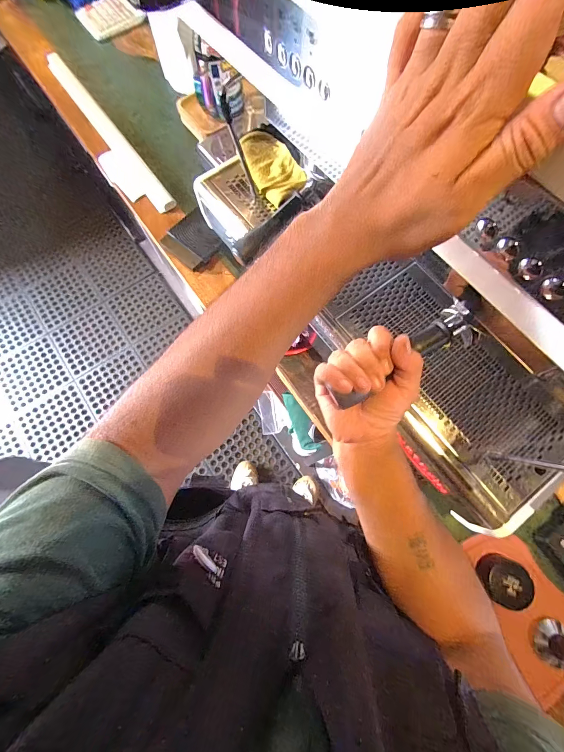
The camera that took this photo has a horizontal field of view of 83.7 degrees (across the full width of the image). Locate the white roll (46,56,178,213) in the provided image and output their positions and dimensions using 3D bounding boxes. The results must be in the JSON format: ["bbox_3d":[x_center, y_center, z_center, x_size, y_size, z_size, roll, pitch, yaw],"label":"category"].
[{"bbox_3d":[-0.448,-0.598,0.759,0.081,0.032,0.652,-34,76,-9],"label":"white roll"}]

